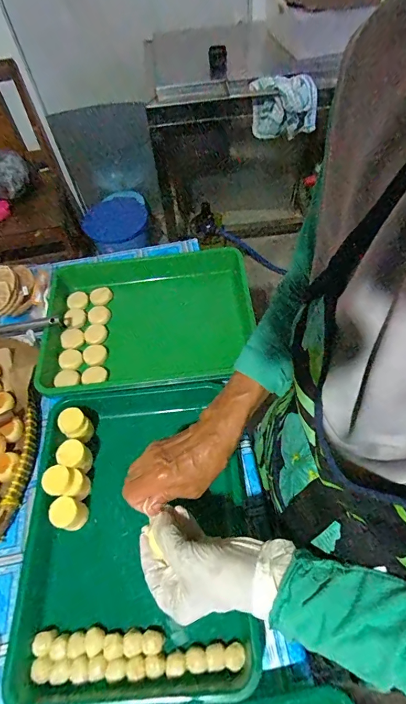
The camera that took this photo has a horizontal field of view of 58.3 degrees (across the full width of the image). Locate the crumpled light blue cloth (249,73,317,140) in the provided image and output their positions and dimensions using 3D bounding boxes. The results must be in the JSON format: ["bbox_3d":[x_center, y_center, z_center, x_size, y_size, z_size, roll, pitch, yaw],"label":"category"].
[{"bbox_3d":[0.230,-0.692,1.046,0.191,0.152,0.078,8,58,10],"label":"crumpled light blue cloth"}]

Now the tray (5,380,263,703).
[{"bbox_3d":[-0.088,0.215,0.475,0.296,0.067,0.361,-6,56,0],"label":"tray"}]

